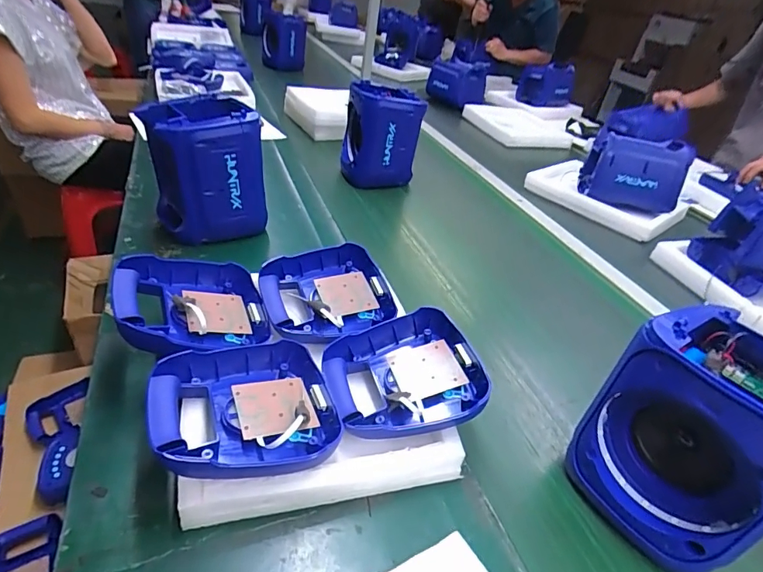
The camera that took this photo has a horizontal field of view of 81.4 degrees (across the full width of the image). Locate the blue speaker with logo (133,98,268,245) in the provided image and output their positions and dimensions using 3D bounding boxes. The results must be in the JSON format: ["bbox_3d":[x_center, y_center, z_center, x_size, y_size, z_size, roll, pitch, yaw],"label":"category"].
[{"bbox_3d":[-0.302,-0.190,0.774,0.182,0.228,0.114,-5,37,-17],"label":"blue speaker with logo"}]

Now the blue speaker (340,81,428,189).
[{"bbox_3d":[0.002,-0.367,1.093,0.196,0.207,0.149,4,35,-5],"label":"blue speaker"}]

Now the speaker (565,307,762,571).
[{"bbox_3d":[0.325,0.162,0.458,0.144,0.224,0.160,-15,41,-28],"label":"speaker"}]

